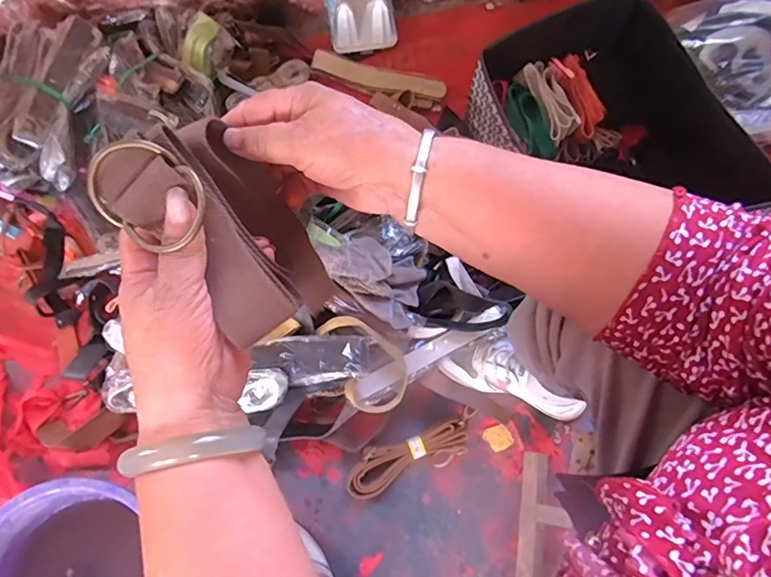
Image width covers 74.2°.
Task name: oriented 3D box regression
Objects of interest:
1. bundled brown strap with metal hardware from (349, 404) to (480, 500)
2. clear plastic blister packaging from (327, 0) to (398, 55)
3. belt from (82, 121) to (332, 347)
[{"bbox_3d":[0.044,0.251,0.772,0.213,0.030,0.064,-21,73,-5],"label":"bundled brown strap with metal hardware"},{"bbox_3d":[-0.044,-0.508,0.930,0.121,0.100,0.094,-9,73,-1],"label":"clear plastic blister packaging"},{"bbox_3d":[-0.088,-0.034,0.286,0.121,0.071,0.078,40,78,12],"label":"belt"}]

